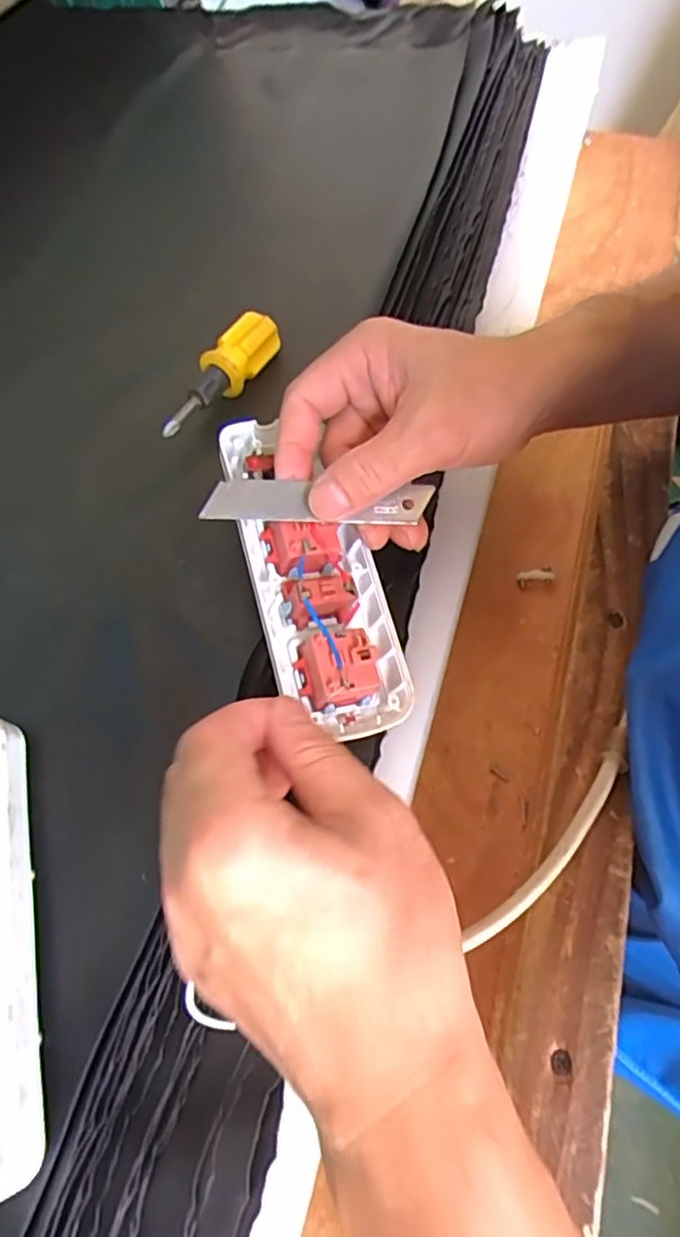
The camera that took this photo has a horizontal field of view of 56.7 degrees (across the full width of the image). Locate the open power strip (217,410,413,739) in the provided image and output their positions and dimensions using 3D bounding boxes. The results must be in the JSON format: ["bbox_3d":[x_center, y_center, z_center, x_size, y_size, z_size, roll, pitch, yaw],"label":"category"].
[{"bbox_3d":[-0.016,-0.024,0.289,0.059,0.029,0.158,-21,76,-13],"label":"open power strip"}]

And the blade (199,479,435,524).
[{"bbox_3d":[-0.009,-0.053,0.284,0.102,0.004,0.018,0,91,-8],"label":"blade"}]

